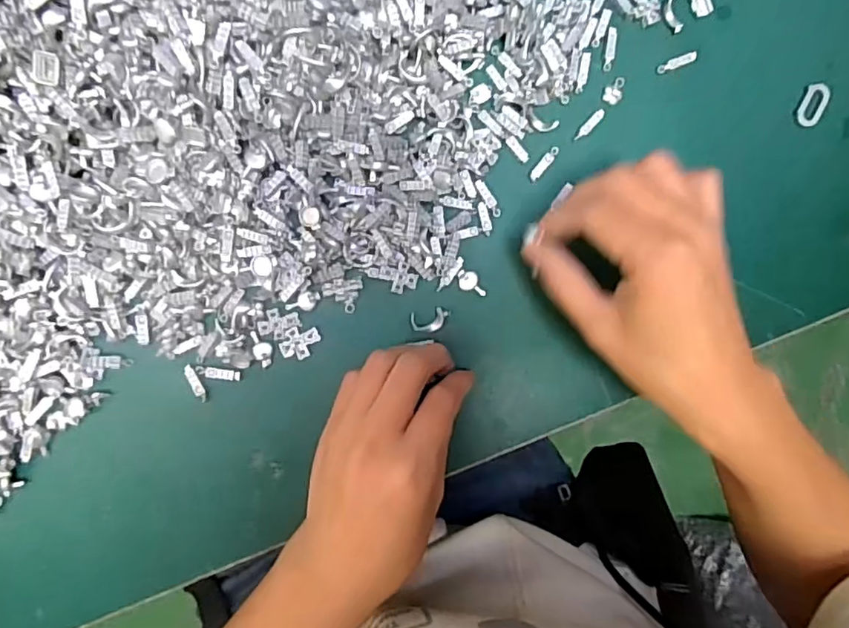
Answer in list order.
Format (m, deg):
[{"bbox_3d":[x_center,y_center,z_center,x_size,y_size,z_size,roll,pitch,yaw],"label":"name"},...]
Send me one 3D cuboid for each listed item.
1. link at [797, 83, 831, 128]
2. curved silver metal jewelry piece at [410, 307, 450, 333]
[{"bbox_3d":[0.217,-0.117,0.312,0.012,0.004,0.026,23,91,-7],"label":"link"},{"bbox_3d":[0.003,0.003,0.297,0.021,0.004,0.012,-12,95,-5],"label":"curved silver metal jewelry piece"}]

